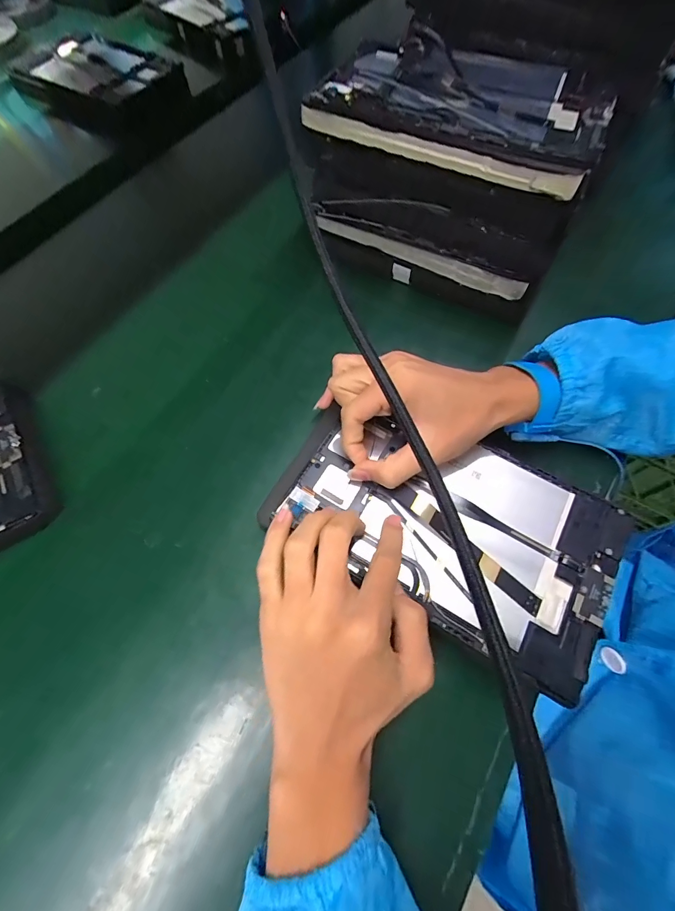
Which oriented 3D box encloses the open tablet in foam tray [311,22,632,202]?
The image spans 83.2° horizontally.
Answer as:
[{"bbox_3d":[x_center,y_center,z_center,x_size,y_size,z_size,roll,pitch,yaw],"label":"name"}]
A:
[{"bbox_3d":[0.119,-0.324,0.339,0.239,0.037,0.164,26,69,11],"label":"open tablet in foam tray"}]

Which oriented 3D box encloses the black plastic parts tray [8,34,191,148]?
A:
[{"bbox_3d":[-0.365,-0.578,0.597,0.221,0.057,0.145,29,69,12],"label":"black plastic parts tray"}]

